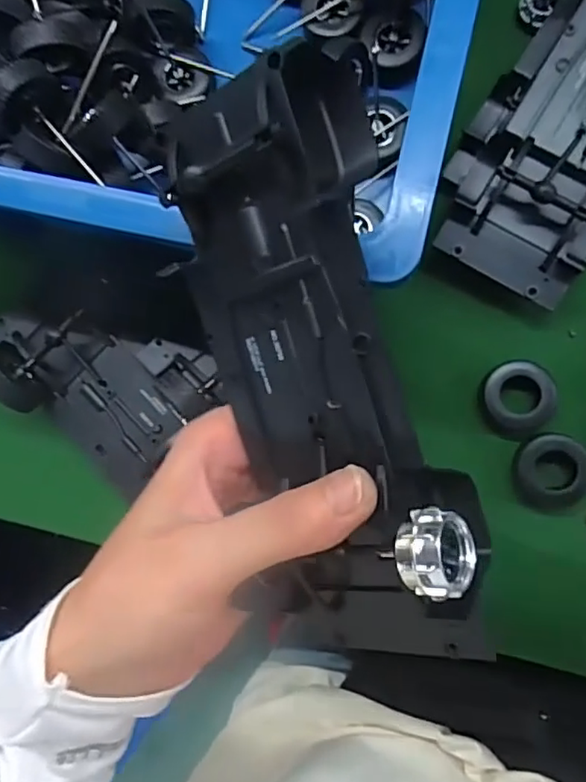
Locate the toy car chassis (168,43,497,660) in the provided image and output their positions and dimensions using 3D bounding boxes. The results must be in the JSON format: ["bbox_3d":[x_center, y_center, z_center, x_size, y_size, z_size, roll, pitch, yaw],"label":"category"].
[{"bbox_3d":[0.003,-0.007,0.193,0.087,0.042,0.181,-17,95,37],"label":"toy car chassis"}]

